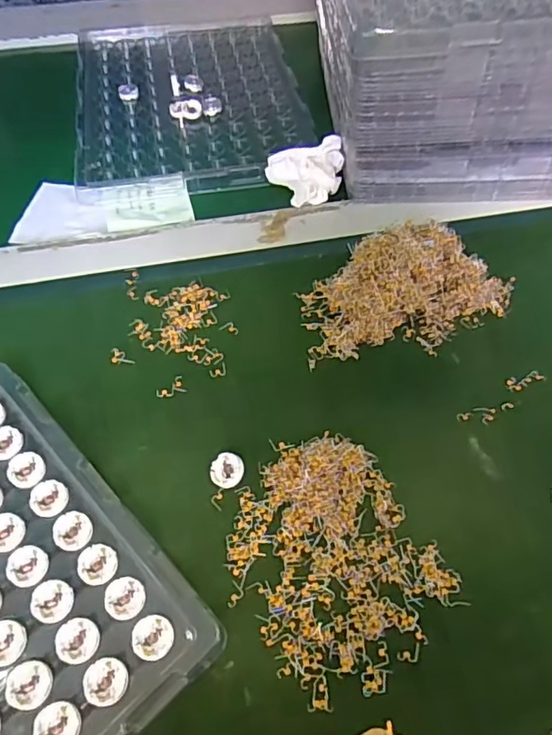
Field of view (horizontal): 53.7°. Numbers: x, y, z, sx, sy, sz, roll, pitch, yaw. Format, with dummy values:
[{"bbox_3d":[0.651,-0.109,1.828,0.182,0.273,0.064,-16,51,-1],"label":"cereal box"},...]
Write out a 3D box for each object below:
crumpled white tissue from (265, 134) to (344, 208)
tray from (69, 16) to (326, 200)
[{"bbox_3d":[0.029,-0.192,0.539,0.072,0.039,0.065,4,55,2],"label":"crumpled white tissue"},{"bbox_3d":[-0.105,-0.332,0.654,0.257,0.013,0.363,-8,56,-7],"label":"tray"}]

